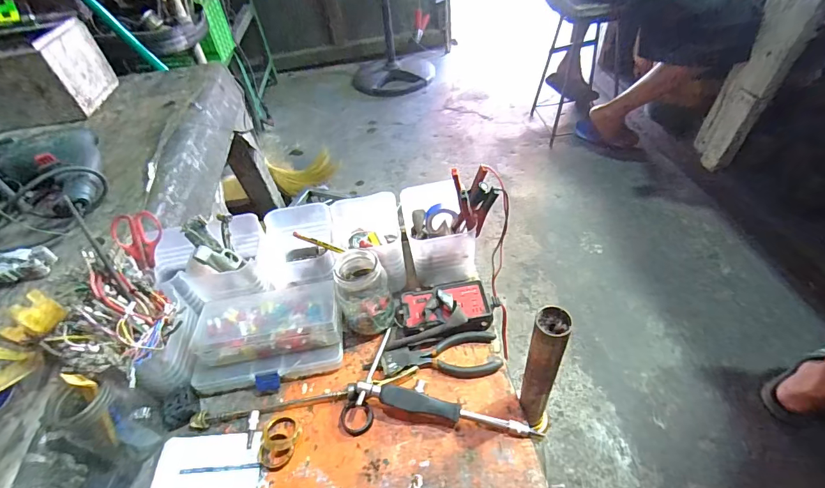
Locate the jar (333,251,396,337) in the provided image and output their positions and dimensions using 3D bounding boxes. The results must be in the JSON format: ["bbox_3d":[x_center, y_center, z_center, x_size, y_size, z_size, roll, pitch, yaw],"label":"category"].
[{"bbox_3d":[-0.060,0.054,0.481,0.060,0.094,0.070,-17,47,-9],"label":"jar"}]

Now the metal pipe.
[{"bbox_3d":[0.121,0.122,0.378,0.031,0.177,0.028,17,51,21],"label":"metal pipe"}]

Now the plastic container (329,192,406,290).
[{"bbox_3d":[-0.056,0.002,0.542,0.095,0.090,0.106,-8,47,0],"label":"plastic container"}]

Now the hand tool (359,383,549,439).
[{"bbox_3d":[0.034,0.171,0.410,0.187,0.030,0.019,6,48,13],"label":"hand tool"}]

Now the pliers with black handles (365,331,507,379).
[{"bbox_3d":[0.022,0.134,0.465,0.155,0.018,0.048,-7,47,0],"label":"pliers with black handles"}]

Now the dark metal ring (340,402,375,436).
[{"bbox_3d":[-0.059,0.187,0.427,0.035,0.008,0.033,-2,56,3],"label":"dark metal ring"}]

